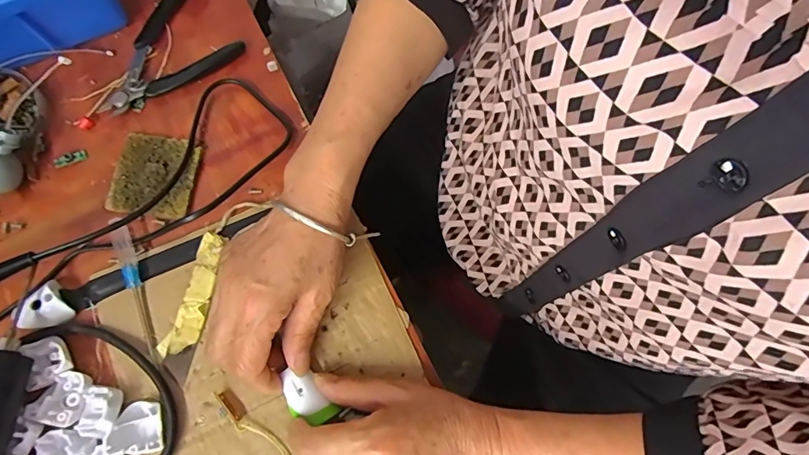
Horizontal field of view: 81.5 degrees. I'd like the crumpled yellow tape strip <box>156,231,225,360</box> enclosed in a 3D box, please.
[{"bbox_3d":[-0.148,0.048,0.334,0.024,0.007,0.089,15,74,5],"label":"crumpled yellow tape strip"}]

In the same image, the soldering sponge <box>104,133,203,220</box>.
[{"bbox_3d":[-0.194,-0.041,0.365,0.065,0.008,0.064,9,73,3],"label":"soldering sponge"}]

